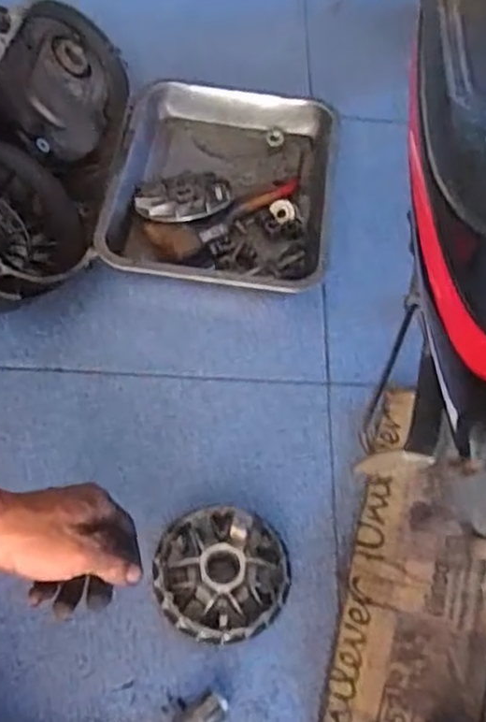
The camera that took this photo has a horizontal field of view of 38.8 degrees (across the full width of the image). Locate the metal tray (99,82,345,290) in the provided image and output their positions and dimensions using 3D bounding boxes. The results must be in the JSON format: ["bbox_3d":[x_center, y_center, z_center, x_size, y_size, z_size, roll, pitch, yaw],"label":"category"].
[{"bbox_3d":[-0.020,-0.200,0.771,0.239,0.041,0.307,8,58,1],"label":"metal tray"}]

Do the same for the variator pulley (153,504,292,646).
[{"bbox_3d":[-0.016,0.170,0.552,0.104,0.026,0.102,-6,59,-7],"label":"variator pulley"}]

